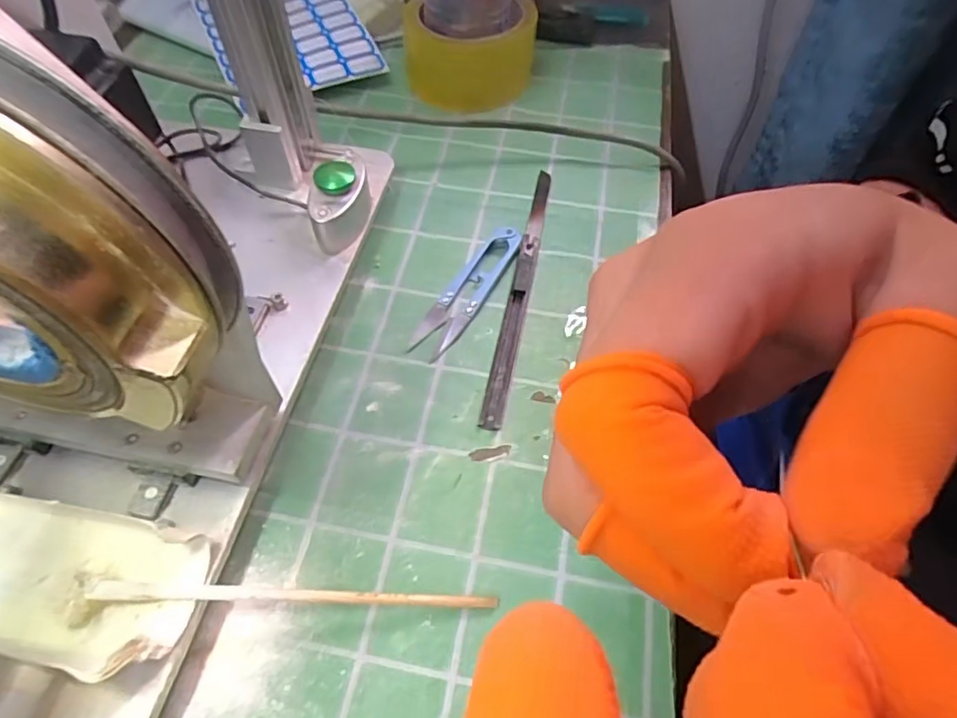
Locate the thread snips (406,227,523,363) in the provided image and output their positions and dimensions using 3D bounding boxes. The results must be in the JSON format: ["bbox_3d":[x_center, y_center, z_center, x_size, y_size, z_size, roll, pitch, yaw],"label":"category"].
[{"bbox_3d":[-0.007,-0.043,0.339,0.027,0.011,0.099,26,60,17],"label":"thread snips"}]

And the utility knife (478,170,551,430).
[{"bbox_3d":[0.026,-0.046,0.345,0.011,0.005,0.197,10,57,7],"label":"utility knife"}]

